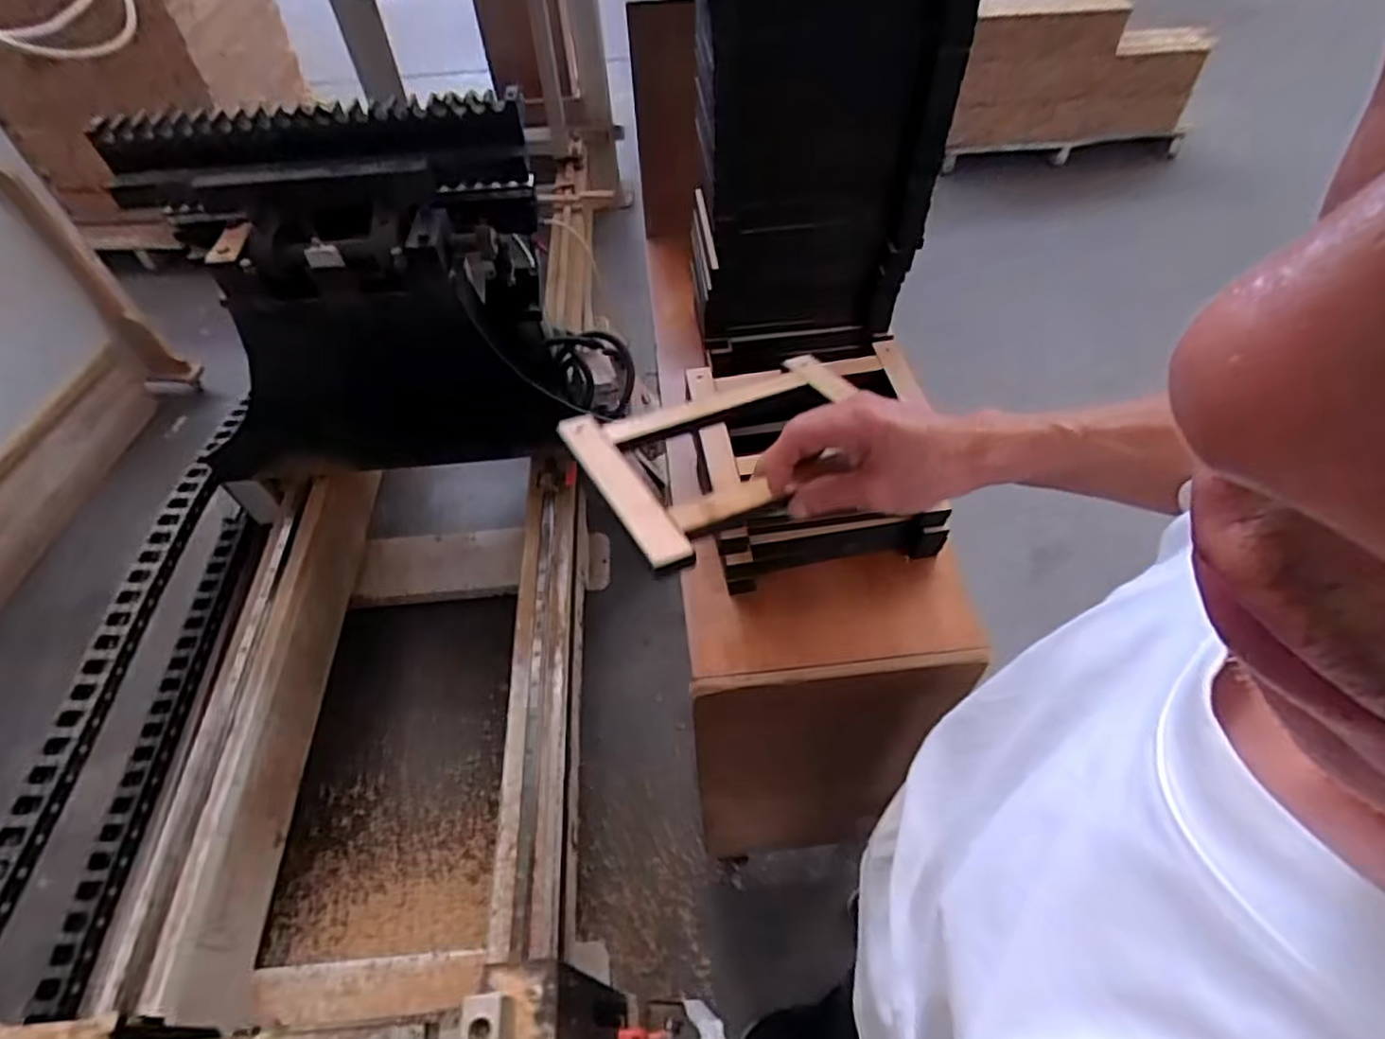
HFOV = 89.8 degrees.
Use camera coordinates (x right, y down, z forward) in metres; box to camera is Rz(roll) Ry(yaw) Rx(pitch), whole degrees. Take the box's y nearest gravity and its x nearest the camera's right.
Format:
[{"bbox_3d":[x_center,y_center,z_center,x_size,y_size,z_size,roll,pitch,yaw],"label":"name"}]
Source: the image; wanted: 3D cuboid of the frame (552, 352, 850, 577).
[{"bbox_3d":[0.041,-0.057,0.529,0.244,0.014,0.182,-21,44,-20],"label":"frame"}]

